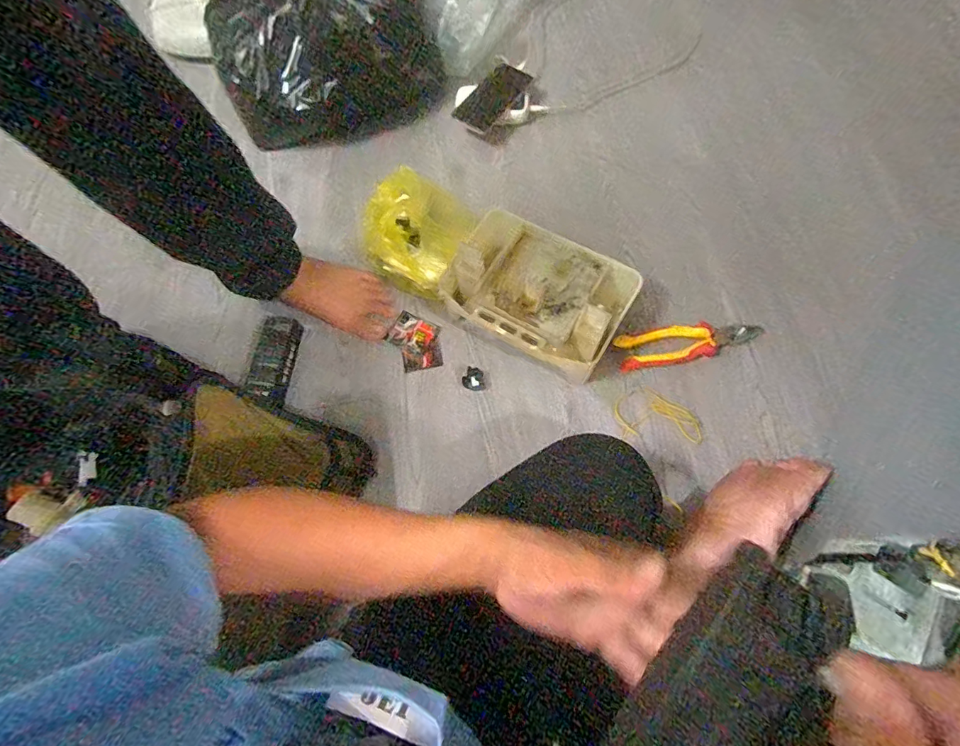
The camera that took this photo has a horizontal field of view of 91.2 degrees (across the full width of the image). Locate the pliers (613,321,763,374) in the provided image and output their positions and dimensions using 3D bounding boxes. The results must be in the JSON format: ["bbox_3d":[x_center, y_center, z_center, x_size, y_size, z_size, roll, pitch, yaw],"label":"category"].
[{"bbox_3d":[0.290,-0.043,0.643,0.197,0.028,0.051,-9,69,0],"label":"pliers"}]

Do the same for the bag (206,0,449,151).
[{"bbox_3d":[-0.250,-0.551,0.773,0.352,0.165,0.275,-16,70,-2],"label":"bag"}]

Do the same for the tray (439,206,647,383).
[{"bbox_3d":[0.075,-0.106,0.662,0.246,0.087,0.180,29,73,15],"label":"tray"}]

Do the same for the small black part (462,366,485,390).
[{"bbox_3d":[-0.009,0.008,0.662,0.030,0.021,0.031,-1,70,3],"label":"small black part"}]

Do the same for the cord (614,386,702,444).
[{"bbox_3d":[0.238,0.057,0.633,0.107,0.005,0.069,2,76,11],"label":"cord"}]

